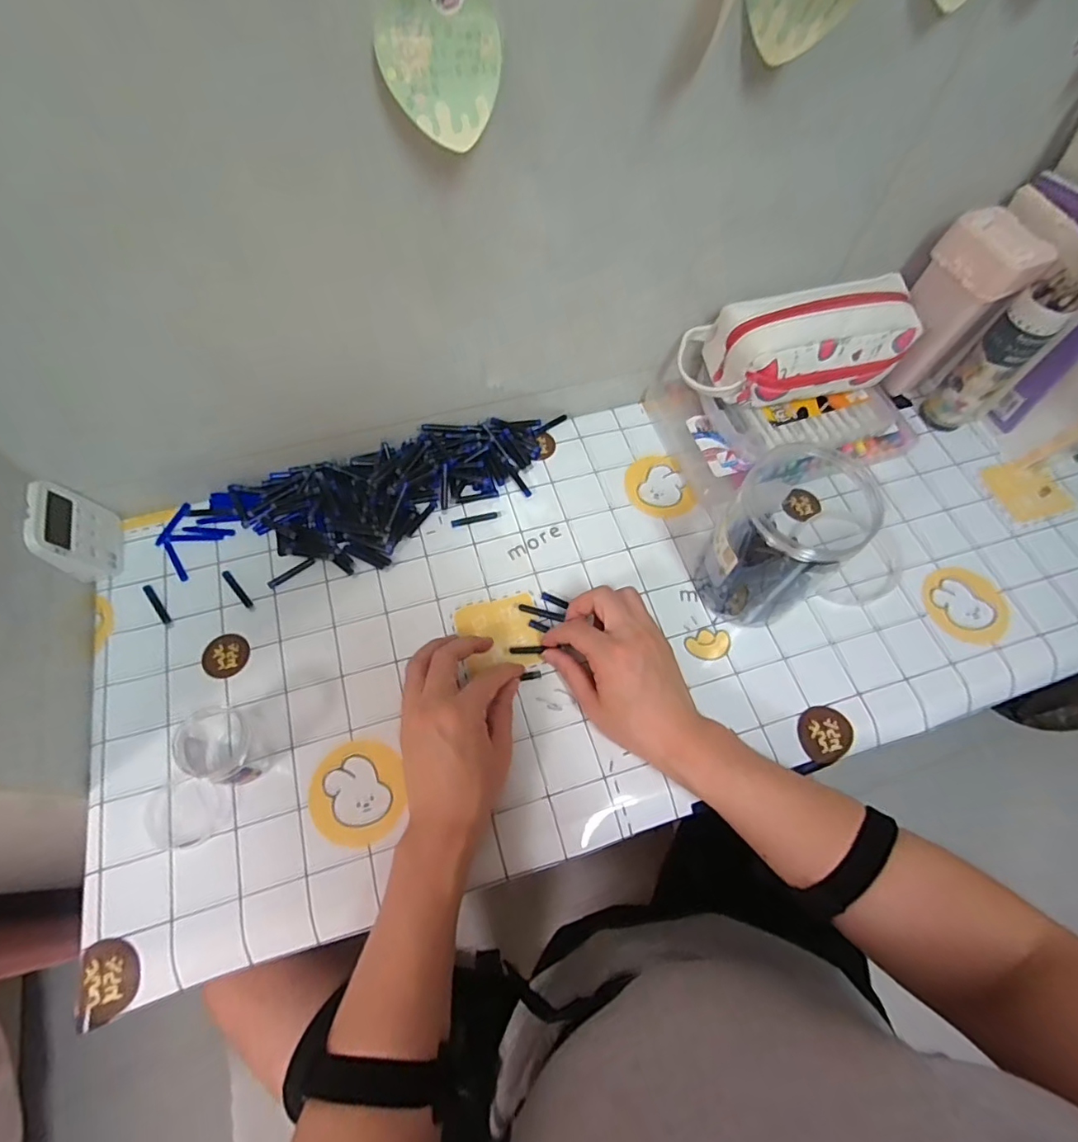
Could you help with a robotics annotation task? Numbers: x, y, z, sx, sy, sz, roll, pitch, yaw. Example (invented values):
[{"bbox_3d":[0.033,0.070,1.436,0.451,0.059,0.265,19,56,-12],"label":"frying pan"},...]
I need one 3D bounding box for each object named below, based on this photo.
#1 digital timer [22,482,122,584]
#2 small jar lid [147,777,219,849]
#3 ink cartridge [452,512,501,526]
[{"bbox_3d":[-0.415,-0.032,0.495,0.017,0.082,0.072,-21,66,11],"label":"digital timer"},{"bbox_3d":[-0.279,0.189,0.432,0.054,0.011,0.048,4,64,-1],"label":"small jar lid"},{"bbox_3d":[-0.063,-0.053,0.558,0.050,0.004,0.008,-12,65,-8],"label":"ink cartridge"}]

